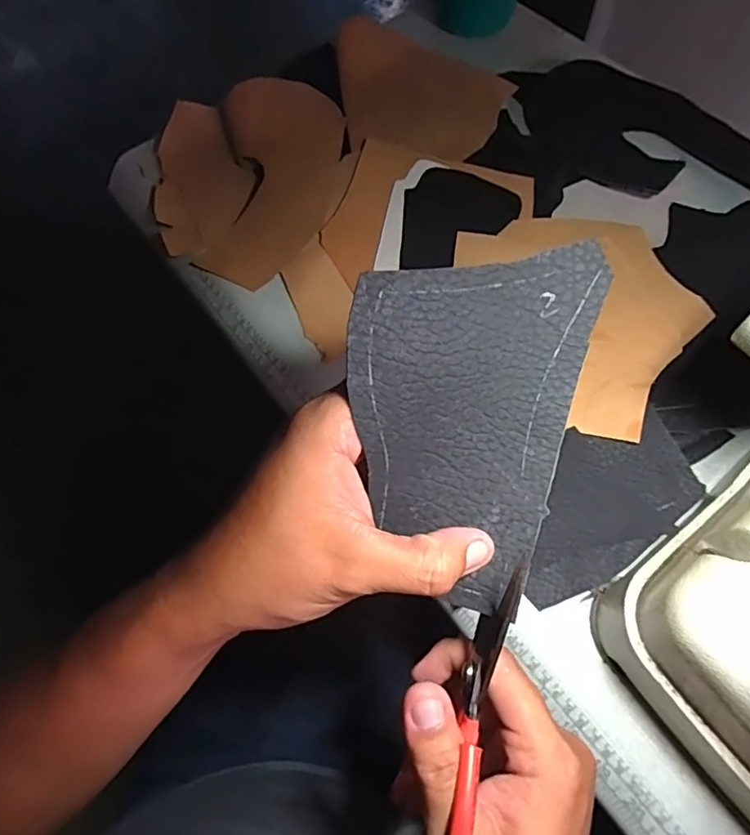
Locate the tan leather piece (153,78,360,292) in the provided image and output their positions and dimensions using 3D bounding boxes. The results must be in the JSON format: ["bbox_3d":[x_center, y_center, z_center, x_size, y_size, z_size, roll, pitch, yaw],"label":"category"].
[{"bbox_3d":[-0.117,-0.226,0.495,0.193,0.045,0.225,-22,65,-8],"label":"tan leather piece"}]

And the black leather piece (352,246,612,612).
[{"bbox_3d":[0.033,-0.001,0.234,0.100,0.017,0.154,13,100,-11],"label":"black leather piece"}]

